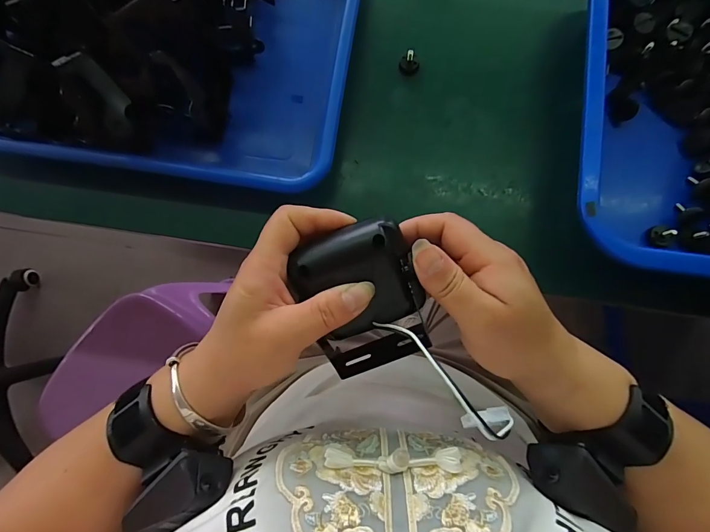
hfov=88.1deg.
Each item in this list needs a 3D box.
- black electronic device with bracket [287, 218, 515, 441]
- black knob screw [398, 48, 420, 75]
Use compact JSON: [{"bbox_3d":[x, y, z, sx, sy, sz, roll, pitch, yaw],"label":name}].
[{"bbox_3d":[0.024,0.045,0.212,0.079,0.049,0.150,-30,81,-1],"label":"black electronic device with bracket"},{"bbox_3d":[0.045,-0.170,0.303,0.016,0.017,0.015,0,82,3],"label":"black knob screw"}]

